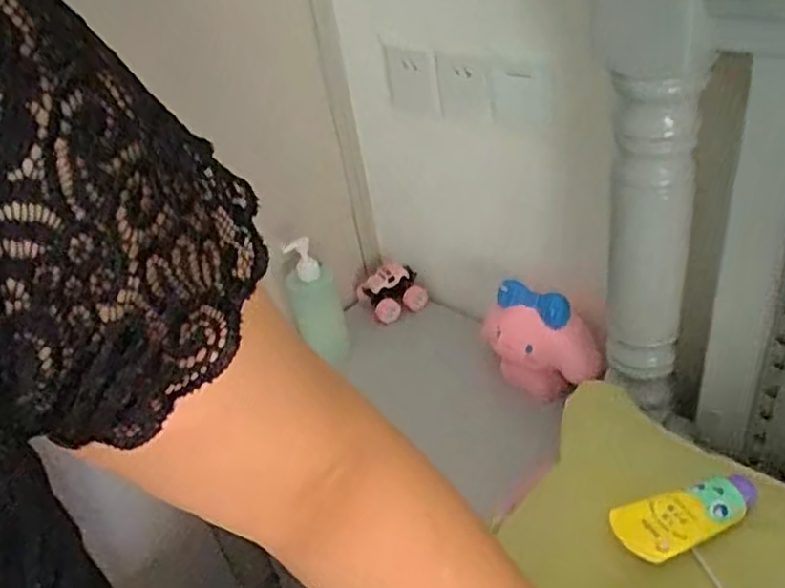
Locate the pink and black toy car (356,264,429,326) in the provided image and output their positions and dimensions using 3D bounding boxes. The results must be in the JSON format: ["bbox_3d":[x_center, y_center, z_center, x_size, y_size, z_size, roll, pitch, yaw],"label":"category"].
[{"bbox_3d":[-0.001,-0.005,1.146,0.105,0.070,0.060,-12,35,-6],"label":"pink and black toy car"}]

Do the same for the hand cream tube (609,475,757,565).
[{"bbox_3d":[0.230,0.170,0.553,0.118,0.024,0.049,-16,43,-6],"label":"hand cream tube"}]

